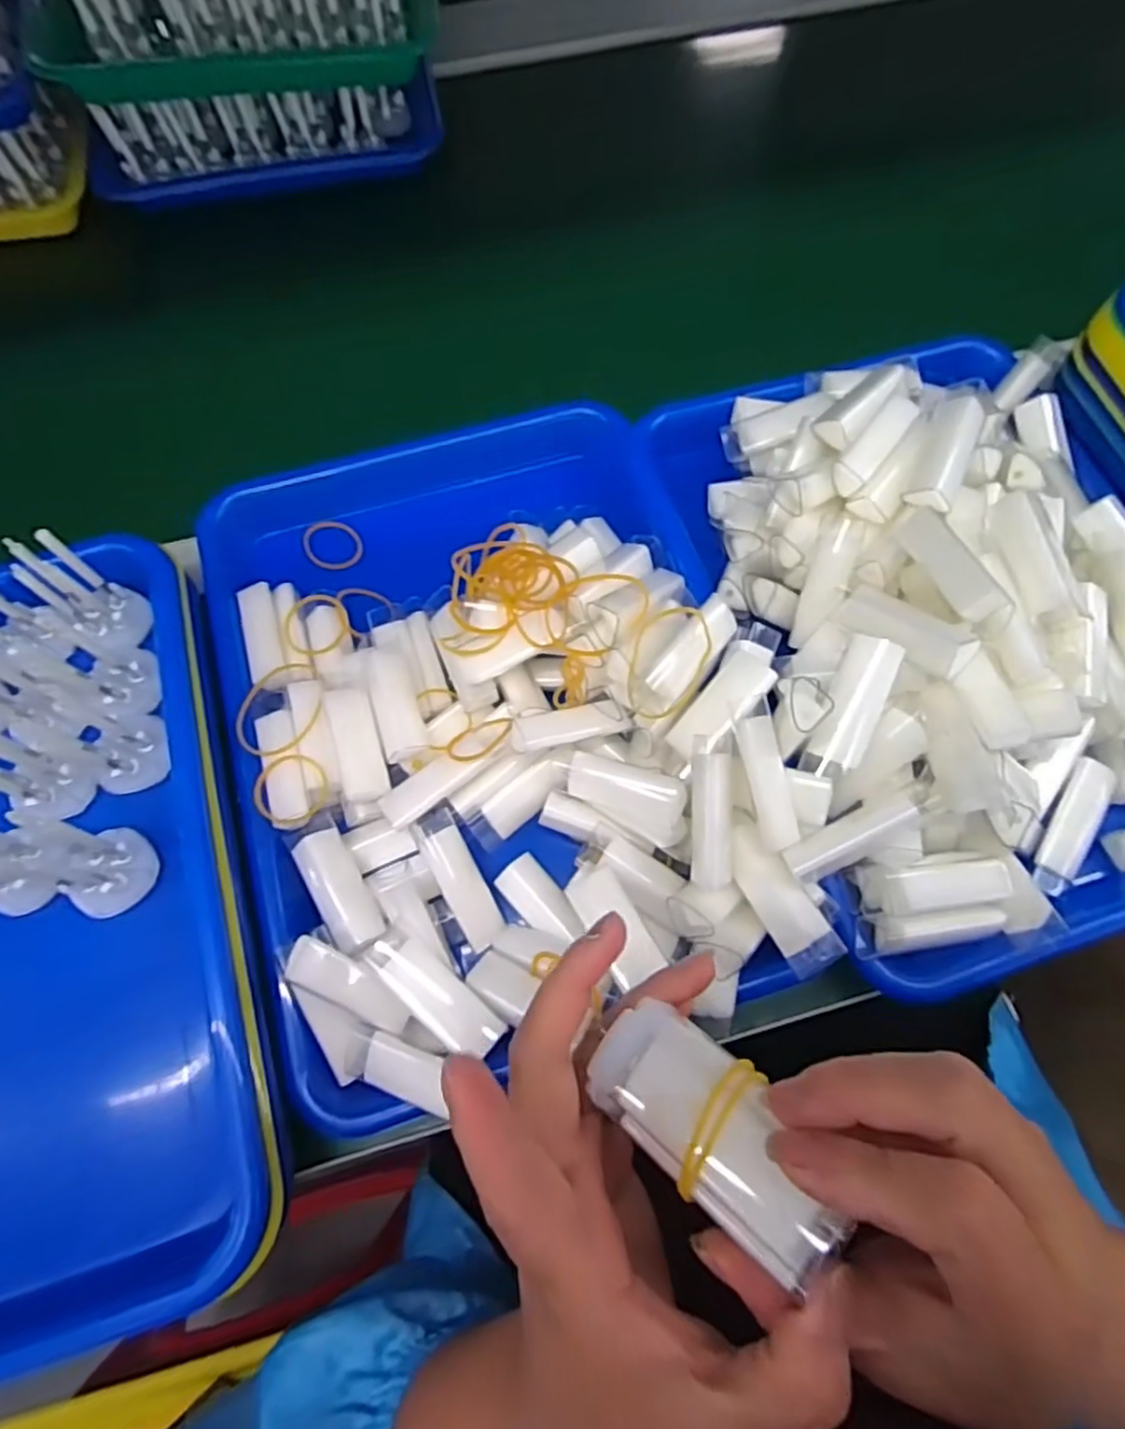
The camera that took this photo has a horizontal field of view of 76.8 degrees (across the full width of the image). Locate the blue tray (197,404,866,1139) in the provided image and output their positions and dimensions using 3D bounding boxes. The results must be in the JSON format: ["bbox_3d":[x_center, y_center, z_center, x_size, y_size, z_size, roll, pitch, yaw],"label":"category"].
[{"bbox_3d":[-0.037,-0.014,0.347,0.247,0.063,0.341,-16,70,-6],"label":"blue tray"}]

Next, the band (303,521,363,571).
[{"bbox_3d":[-0.133,-0.098,0.412,0.032,0.004,0.038,-12,66,-13],"label":"band"}]

